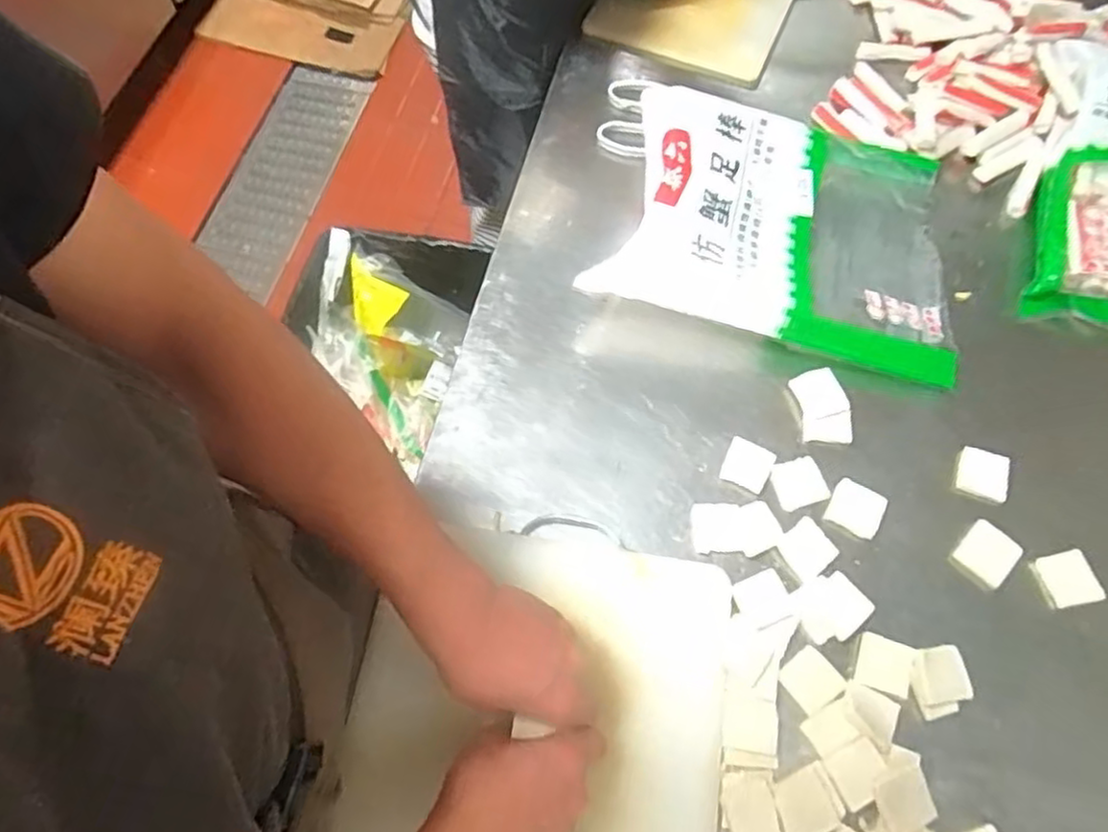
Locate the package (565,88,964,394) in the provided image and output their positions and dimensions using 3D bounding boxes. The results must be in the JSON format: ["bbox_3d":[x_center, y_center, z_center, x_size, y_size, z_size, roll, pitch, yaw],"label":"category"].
[{"bbox_3d":[0.238,-0.202,0.733,0.355,0.086,0.275,13,67,6],"label":"package"}]

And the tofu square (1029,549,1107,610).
[{"bbox_3d":[0.449,0.142,0.623,0.046,0.013,0.044,-14,67,-6],"label":"tofu square"}]

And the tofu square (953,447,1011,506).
[{"bbox_3d":[0.400,0.055,0.668,0.046,0.007,0.049,17,68,8],"label":"tofu square"}]

